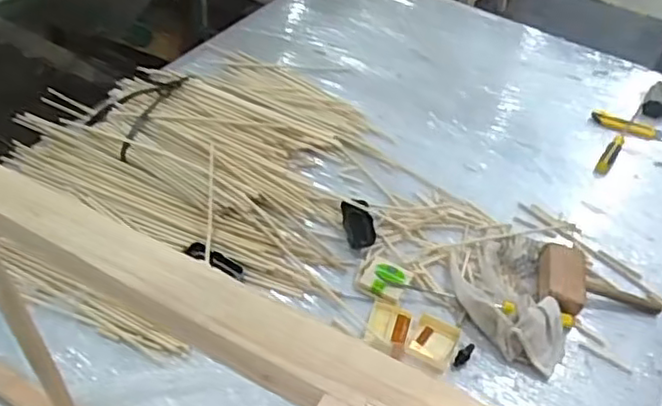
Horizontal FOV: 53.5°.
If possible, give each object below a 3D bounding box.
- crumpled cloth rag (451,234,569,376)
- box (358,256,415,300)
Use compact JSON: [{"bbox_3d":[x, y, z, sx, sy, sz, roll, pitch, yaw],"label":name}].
[{"bbox_3d":[0.294,0.153,1.084,0.161,0.051,0.258,1,44,-6],"label":"crumpled cloth rag"},{"bbox_3d":[0.092,0.127,1.118,0.080,0.010,0.079,23,46,17],"label":"box"}]

